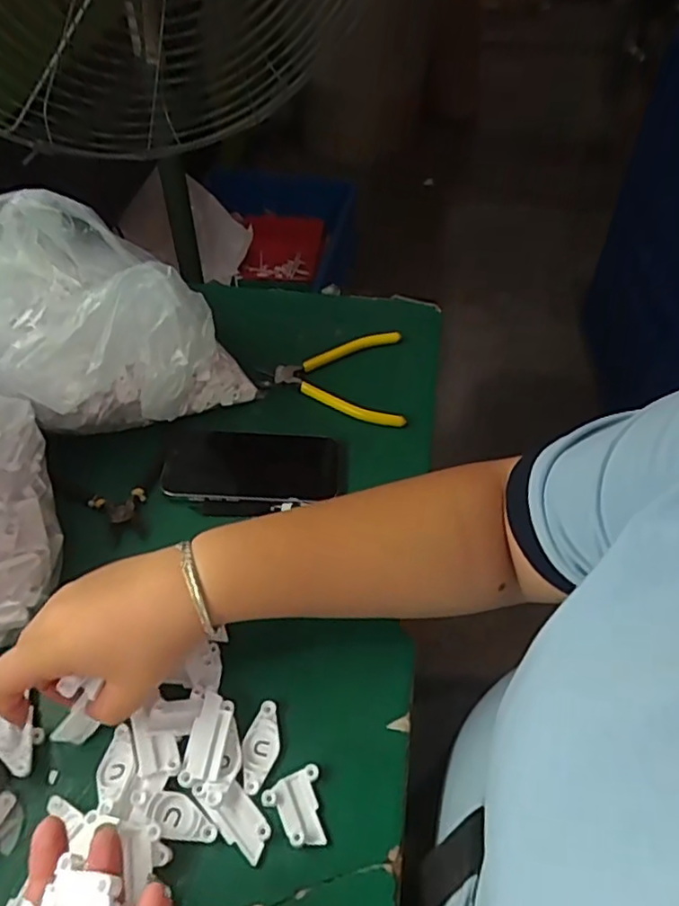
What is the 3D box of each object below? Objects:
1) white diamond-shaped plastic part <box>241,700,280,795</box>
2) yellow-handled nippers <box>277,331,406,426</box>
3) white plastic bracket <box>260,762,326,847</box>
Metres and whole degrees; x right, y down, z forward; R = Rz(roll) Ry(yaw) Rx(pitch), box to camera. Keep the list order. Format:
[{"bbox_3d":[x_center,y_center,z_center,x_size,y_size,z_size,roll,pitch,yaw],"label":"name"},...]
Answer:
[{"bbox_3d":[-0.050,0.187,0.401,0.022,0.005,0.053,5,50,4],"label":"white diamond-shaped plastic part"},{"bbox_3d":[0.000,-0.074,0.603,0.121,0.010,0.117,-1,50,-1],"label":"yellow-handled nippers"},{"bbox_3d":[-0.027,0.214,0.378,0.034,0.004,0.040,-11,51,-9],"label":"white plastic bracket"}]

